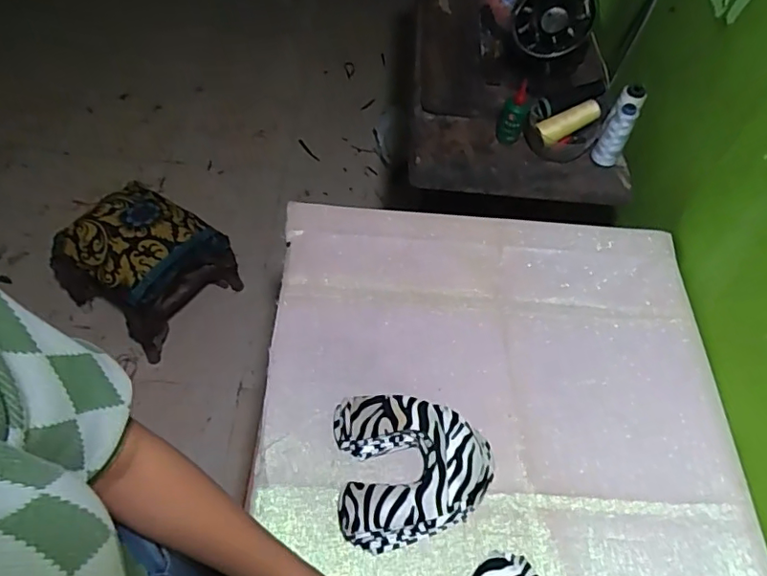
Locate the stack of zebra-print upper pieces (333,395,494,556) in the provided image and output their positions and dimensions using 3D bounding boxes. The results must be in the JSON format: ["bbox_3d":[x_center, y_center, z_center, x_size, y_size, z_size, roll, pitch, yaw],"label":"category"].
[{"bbox_3d":[0.037,0.205,0.632,0.175,0.052,0.161,-4,56,-6],"label":"stack of zebra-print upper pieces"}]

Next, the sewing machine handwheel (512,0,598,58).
[{"bbox_3d":[0.287,-0.453,0.913,0.125,0.119,0.034,7,57,-1],"label":"sewing machine handwheel"}]

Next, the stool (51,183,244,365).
[{"bbox_3d":[-0.602,-0.051,1.439,0.281,0.368,0.318,29,59,13],"label":"stool"}]

